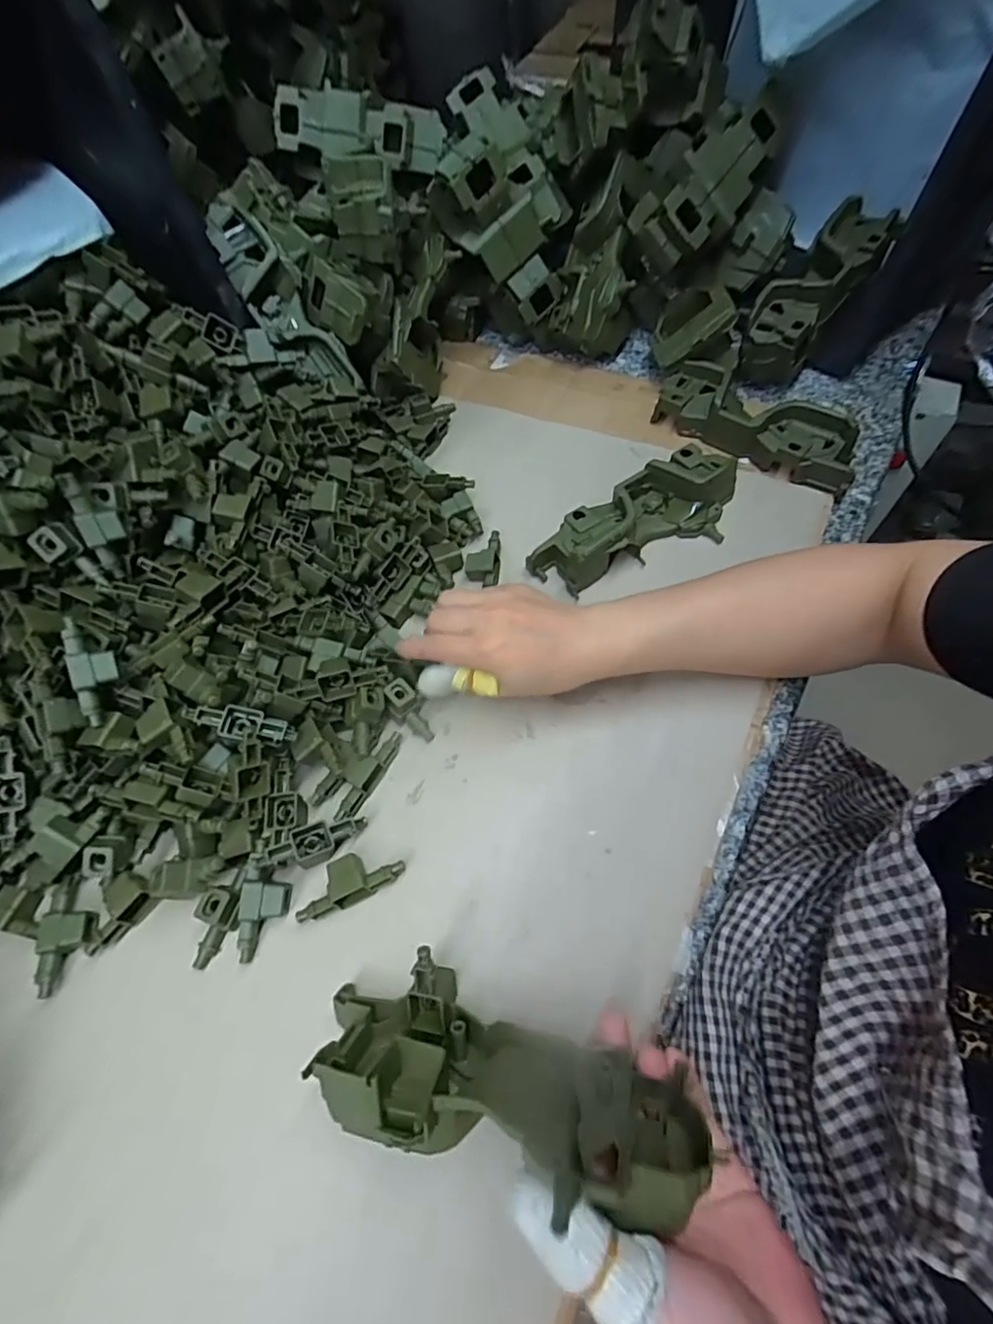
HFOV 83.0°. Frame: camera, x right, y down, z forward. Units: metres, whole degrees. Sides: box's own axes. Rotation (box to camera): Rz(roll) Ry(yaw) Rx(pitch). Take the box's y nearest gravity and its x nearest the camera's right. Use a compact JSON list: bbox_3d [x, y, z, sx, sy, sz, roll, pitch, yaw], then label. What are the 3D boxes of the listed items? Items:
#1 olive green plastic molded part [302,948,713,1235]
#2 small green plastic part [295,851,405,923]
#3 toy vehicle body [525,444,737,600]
[{"bbox_3d":[-0.001,0.198,0.268,0.184,0.060,0.072,4,37,20],"label":"olive green plastic molded part"},{"bbox_3d":[-0.091,0.133,0.345,0.067,0.018,0.030,-22,62,-9],"label":"small green plastic part"},{"bbox_3d":[0.116,-0.109,0.456,0.180,0.049,0.074,-31,64,-13],"label":"toy vehicle body"}]

